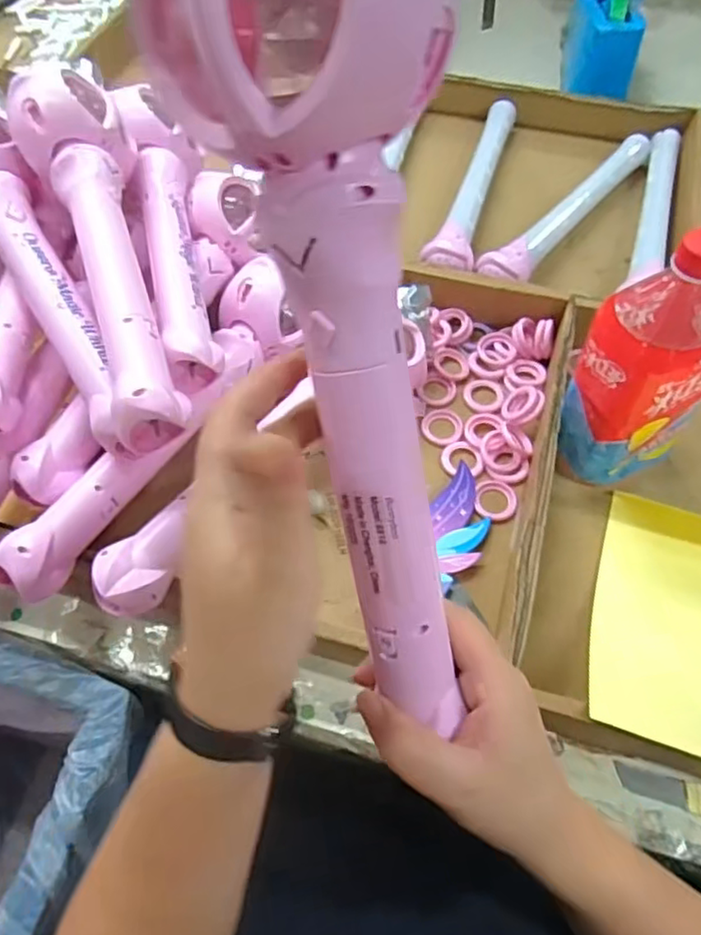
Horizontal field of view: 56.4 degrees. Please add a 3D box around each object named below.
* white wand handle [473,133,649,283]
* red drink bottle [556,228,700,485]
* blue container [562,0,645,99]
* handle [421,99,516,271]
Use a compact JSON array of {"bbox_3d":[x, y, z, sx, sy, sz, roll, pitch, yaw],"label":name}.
[{"bbox_3d":[0.237,-0.280,0.708,0.046,0.043,0.302,35,66,20],"label":"white wand handle"},{"bbox_3d":[0.223,-0.077,0.484,0.090,0.215,0.101,34,66,19],"label":"red drink bottle"},{"bbox_3d":[0.328,-0.577,0.849,0.075,0.113,0.196,6,60,5],"label":"blue container"},{"bbox_3d":[0.143,-0.318,0.732,0.047,0.041,0.313,16,61,10],"label":"handle"}]

